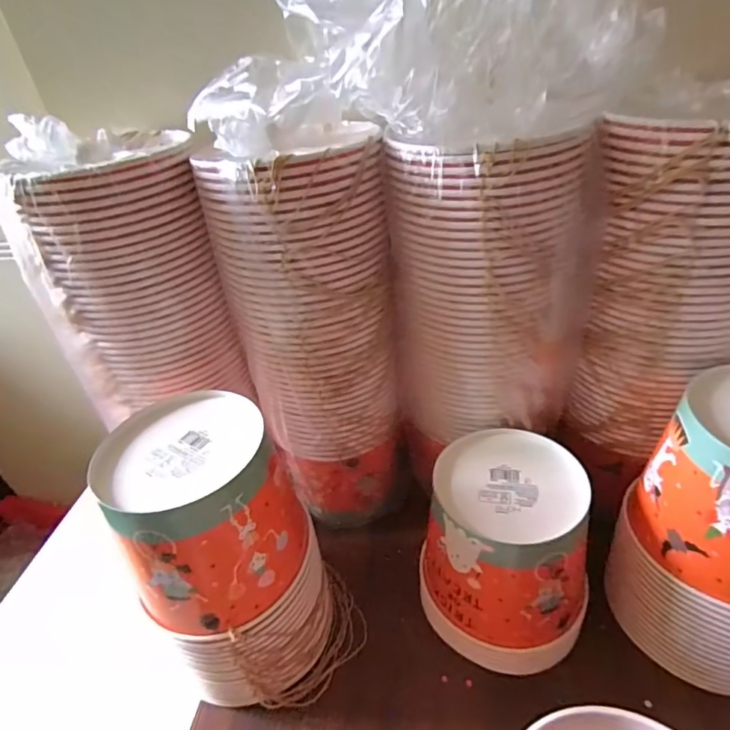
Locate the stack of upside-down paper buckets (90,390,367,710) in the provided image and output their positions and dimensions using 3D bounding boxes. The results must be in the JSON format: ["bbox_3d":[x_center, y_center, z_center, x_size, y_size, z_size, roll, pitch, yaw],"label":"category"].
[{"bbox_3d":[-0.108,0.170,0.442,0.145,0.259,0.156,-27,40,-25],"label":"stack of upside-down paper buckets"}]

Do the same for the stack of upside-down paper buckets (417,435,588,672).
[{"bbox_3d":[0.133,0.177,0.463,0.147,0.171,0.143,7,38,19],"label":"stack of upside-down paper buckets"}]

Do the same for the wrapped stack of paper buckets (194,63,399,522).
[{"bbox_3d":[-0.052,-0.034,0.500,0.139,0.443,0.138,-24,39,-21],"label":"wrapped stack of paper buckets"}]

